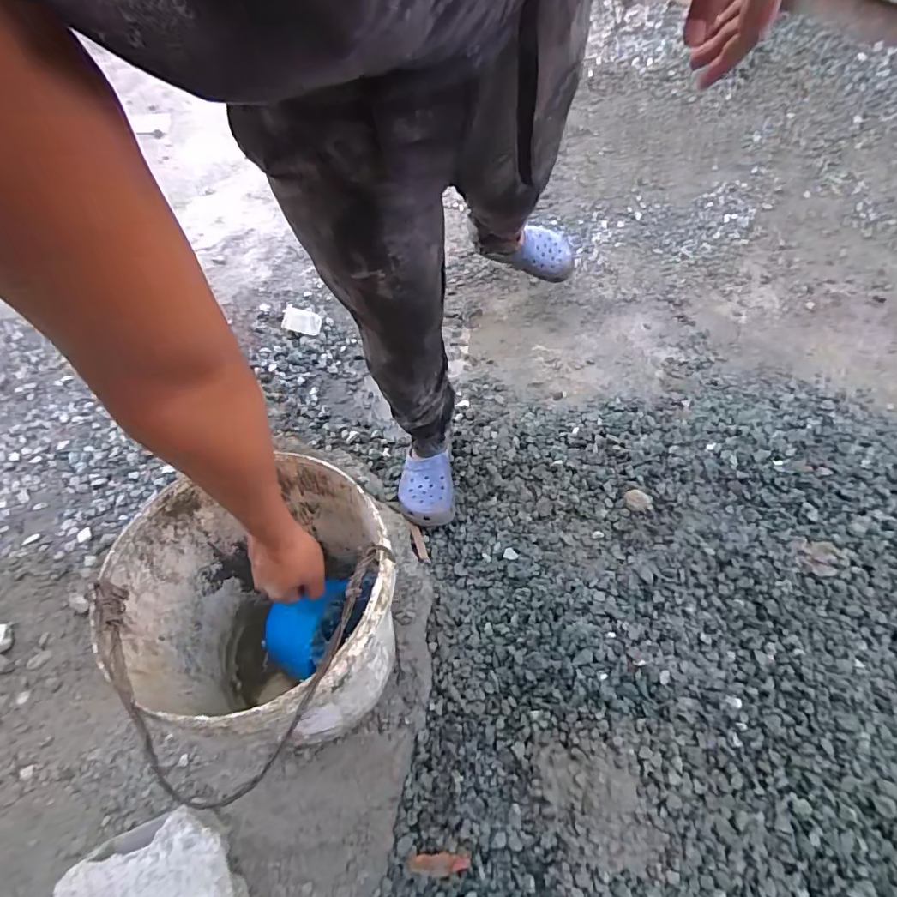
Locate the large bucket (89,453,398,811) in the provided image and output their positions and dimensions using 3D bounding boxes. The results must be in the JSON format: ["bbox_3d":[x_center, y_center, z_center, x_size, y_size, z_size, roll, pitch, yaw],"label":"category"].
[{"bbox_3d":[-0.222,0.214,0.651,0.312,0.372,0.291,-1,62,2],"label":"large bucket"}]

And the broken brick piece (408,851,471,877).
[{"bbox_3d":[-0.016,0.604,0.694,0.092,0.013,0.026,-15,61,15],"label":"broken brick piece"}]

